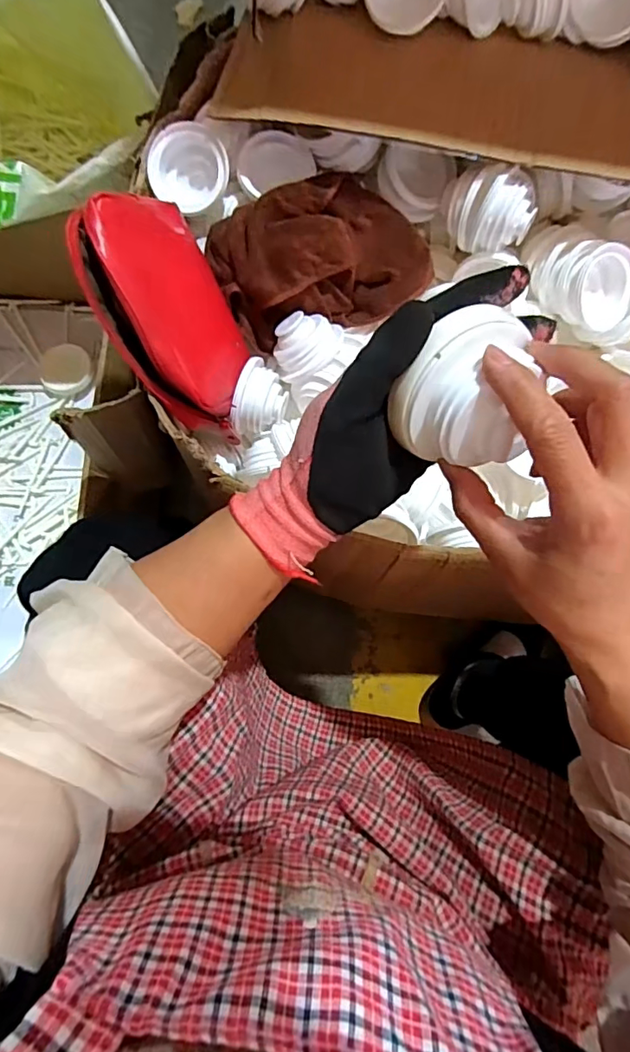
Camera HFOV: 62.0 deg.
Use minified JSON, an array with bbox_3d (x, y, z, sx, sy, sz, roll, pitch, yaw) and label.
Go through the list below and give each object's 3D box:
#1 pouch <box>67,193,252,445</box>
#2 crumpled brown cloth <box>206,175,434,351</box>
[{"bbox_3d":[-0.126,-0.176,0.458,0.064,0.149,0.206,-16,94,34],"label":"pouch"},{"bbox_3d":[0.008,-0.253,0.495,0.188,0.052,0.135,-27,85,-7],"label":"crumpled brown cloth"}]

